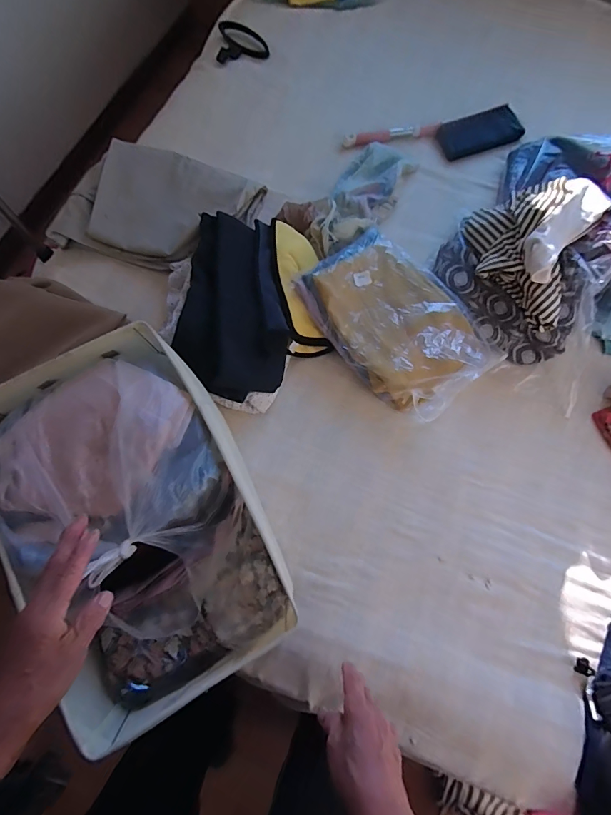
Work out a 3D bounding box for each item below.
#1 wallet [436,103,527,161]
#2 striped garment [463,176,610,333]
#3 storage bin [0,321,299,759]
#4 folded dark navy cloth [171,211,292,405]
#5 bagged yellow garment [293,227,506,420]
[{"bbox_3d":[0.398,-0.634,0.917,0.182,0.024,0.097,-20,76,-6],"label":"wallet"},{"bbox_3d":[0.407,-0.310,0.742,0.205,0.100,0.272,24,74,5],"label":"striped garment"},{"bbox_3d":[-0.233,0.151,0.581,0.301,0.209,0.474,-25,76,-9],"label":"storage bin"},{"bbox_3d":[-0.127,-0.185,0.723,0.184,0.085,0.336,0,73,-2],"label":"folded dark navy cloth"},{"bbox_3d":[0.173,-0.162,0.757,0.241,0.088,0.353,-39,79,-10],"label":"bagged yellow garment"}]

